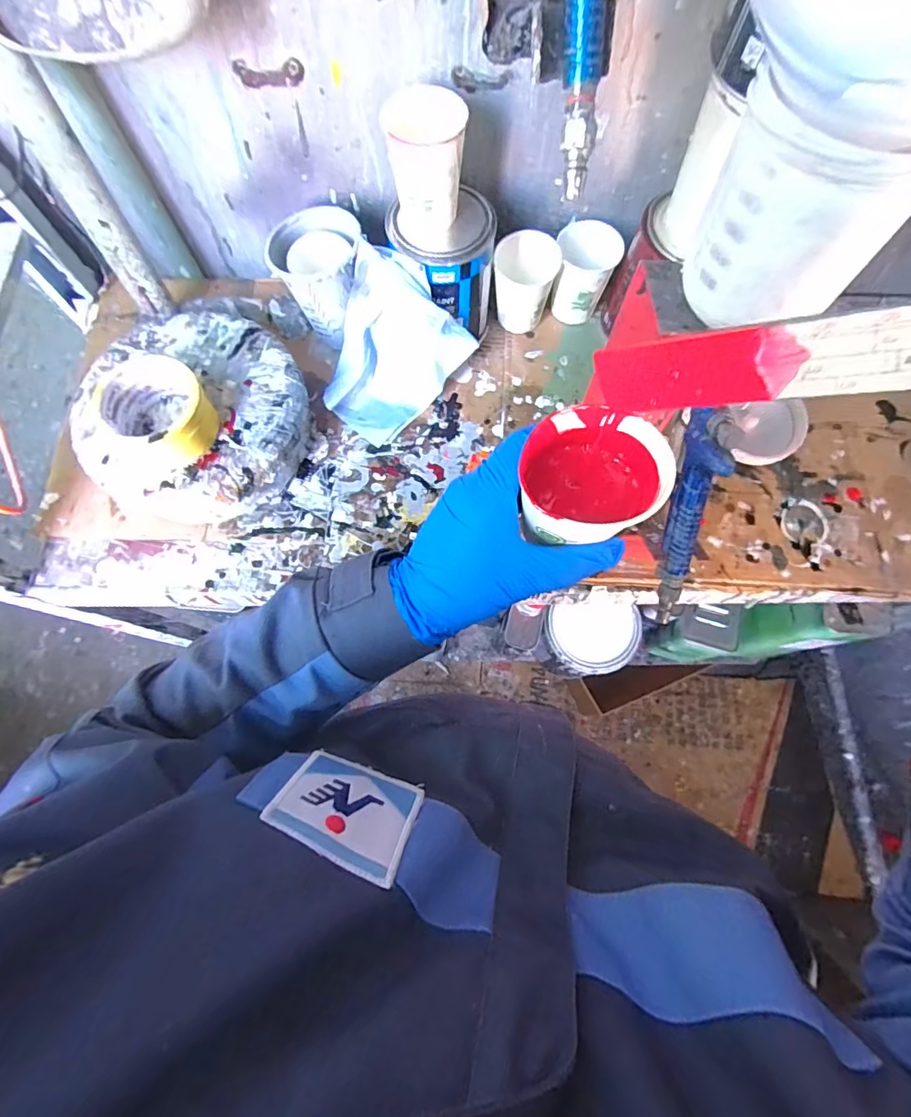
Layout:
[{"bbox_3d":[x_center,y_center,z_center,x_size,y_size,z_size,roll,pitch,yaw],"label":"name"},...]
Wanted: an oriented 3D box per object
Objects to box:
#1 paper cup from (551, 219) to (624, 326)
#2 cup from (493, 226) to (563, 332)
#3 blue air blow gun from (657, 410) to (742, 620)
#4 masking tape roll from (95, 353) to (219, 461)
[{"bbox_3d":[0.145,-0.324,0.566,0.065,0.078,0.066,0,73,0],"label":"paper cup"},{"bbox_3d":[0.077,-0.309,0.559,0.067,0.074,0.071,0,73,0],"label":"cup"},{"bbox_3d":[0.176,-0.024,0.377,0.019,0.168,0.056,3,28,1],"label":"blue air blow gun"},{"bbox_3d":[-0.274,-0.140,0.463,0.092,0.049,0.083,41,77,11],"label":"masking tape roll"}]

